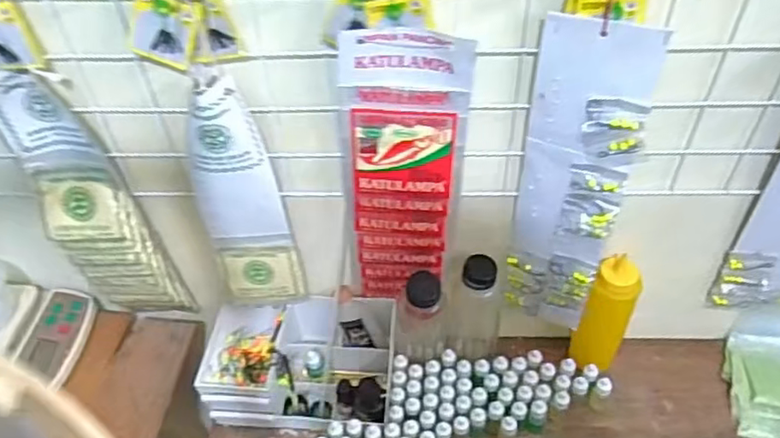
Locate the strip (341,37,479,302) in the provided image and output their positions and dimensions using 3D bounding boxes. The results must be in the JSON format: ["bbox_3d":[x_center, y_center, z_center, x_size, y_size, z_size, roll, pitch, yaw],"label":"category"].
[{"bbox_3d":[0.015,-0.029,0.633,0.123,0.354,0.024,-2,46,2],"label":"strip"}]

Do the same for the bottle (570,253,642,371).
[{"bbox_3d":[0.267,0.126,0.763,0.047,0.190,0.052,-31,52,-24],"label":"bottle"}]

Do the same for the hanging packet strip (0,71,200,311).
[{"bbox_3d":[-0.322,-0.004,0.668,0.093,0.331,0.053,0,46,4],"label":"hanging packet strip"}]

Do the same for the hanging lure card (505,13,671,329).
[{"bbox_3d":[0.181,-0.017,0.619,0.098,0.387,0.023,13,48,15],"label":"hanging lure card"}]

